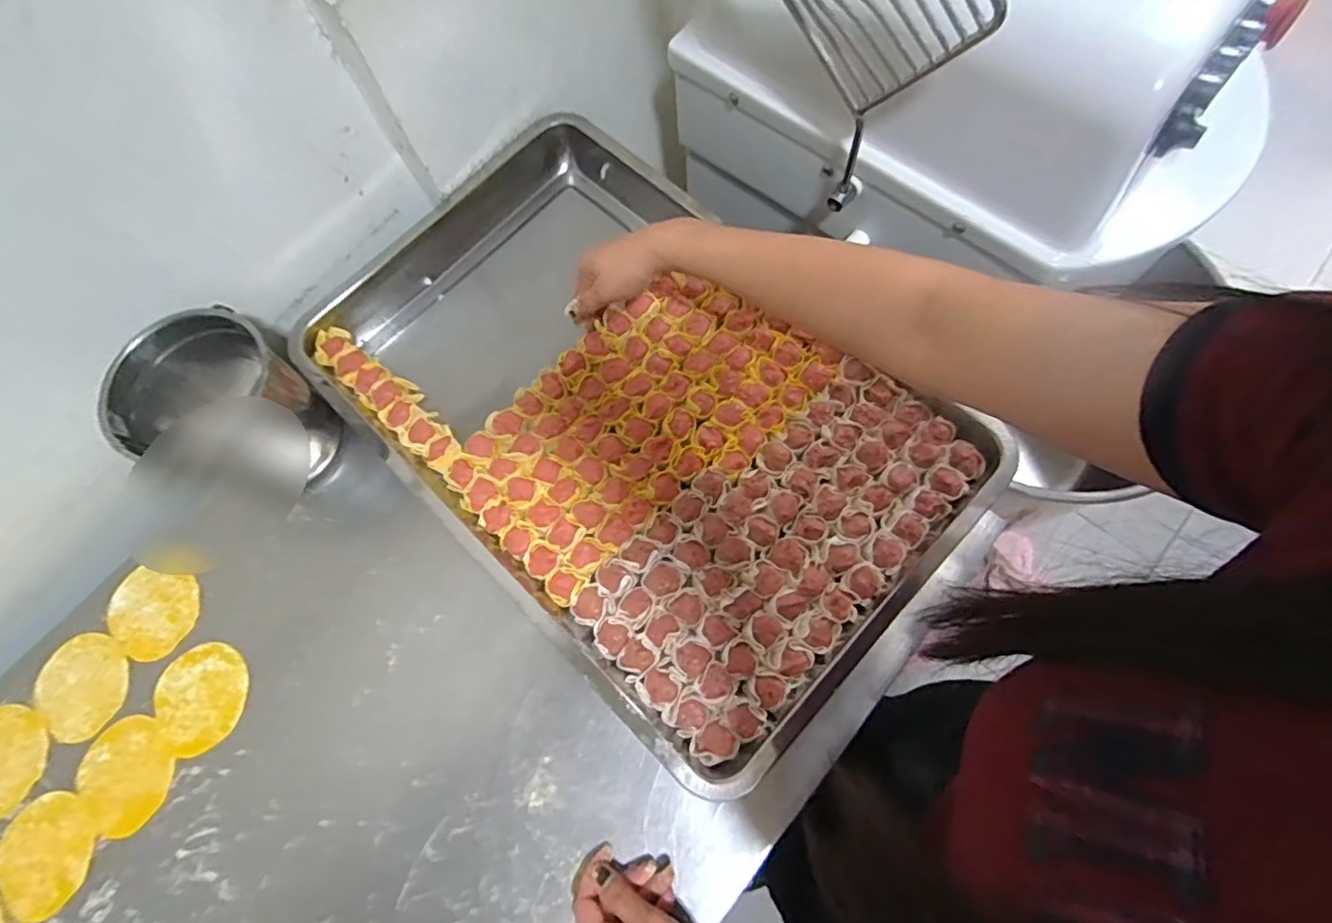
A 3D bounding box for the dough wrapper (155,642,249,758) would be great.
[{"bbox_3d":[-0.412,0.208,0.538,0.079,0.004,0.087,-36,72,-10],"label":"dough wrapper"}]

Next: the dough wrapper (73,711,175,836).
[{"bbox_3d":[-0.465,0.269,0.522,0.086,0.004,0.077,41,76,15],"label":"dough wrapper"}]

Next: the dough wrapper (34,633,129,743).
[{"bbox_3d":[-0.529,0.202,0.551,0.090,0.004,0.077,41,76,15],"label":"dough wrapper"}]

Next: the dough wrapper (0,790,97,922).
[{"bbox_3d":[-0.521,0.331,0.509,0.081,0.005,0.087,-1,70,2],"label":"dough wrapper"}]

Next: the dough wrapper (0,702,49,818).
[{"bbox_3d":[-0.588,0.265,0.534,0.090,0.005,0.086,-2,72,6],"label":"dough wrapper"}]

